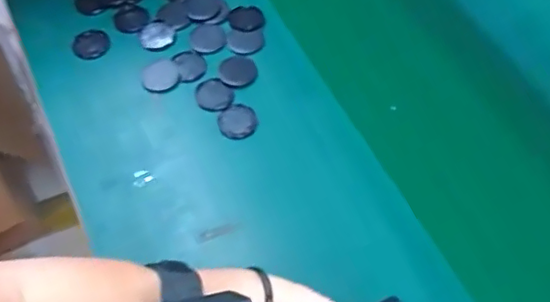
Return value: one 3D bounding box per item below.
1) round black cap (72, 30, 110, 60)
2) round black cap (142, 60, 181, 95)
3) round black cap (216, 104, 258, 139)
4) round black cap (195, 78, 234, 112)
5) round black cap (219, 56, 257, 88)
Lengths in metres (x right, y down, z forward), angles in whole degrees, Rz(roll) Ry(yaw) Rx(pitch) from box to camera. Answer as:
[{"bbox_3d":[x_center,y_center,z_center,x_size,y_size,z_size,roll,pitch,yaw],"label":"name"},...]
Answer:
[{"bbox_3d":[-0.254,-0.147,0.796,0.047,0.007,0.049,0,59,0],"label":"round black cap"},{"bbox_3d":[-0.150,-0.099,0.759,0.048,0.006,0.054,-10,59,-6],"label":"round black cap"},{"bbox_3d":[-0.047,-0.036,0.723,0.047,0.007,0.051,-19,61,-11],"label":"round black cap"},{"bbox_3d":[-0.078,-0.072,0.747,0.053,0.004,0.046,38,66,20],"label":"round black cap"},{"bbox_3d":[-0.049,-0.106,0.766,0.049,0.004,0.050,0,59,0],"label":"round black cap"}]

